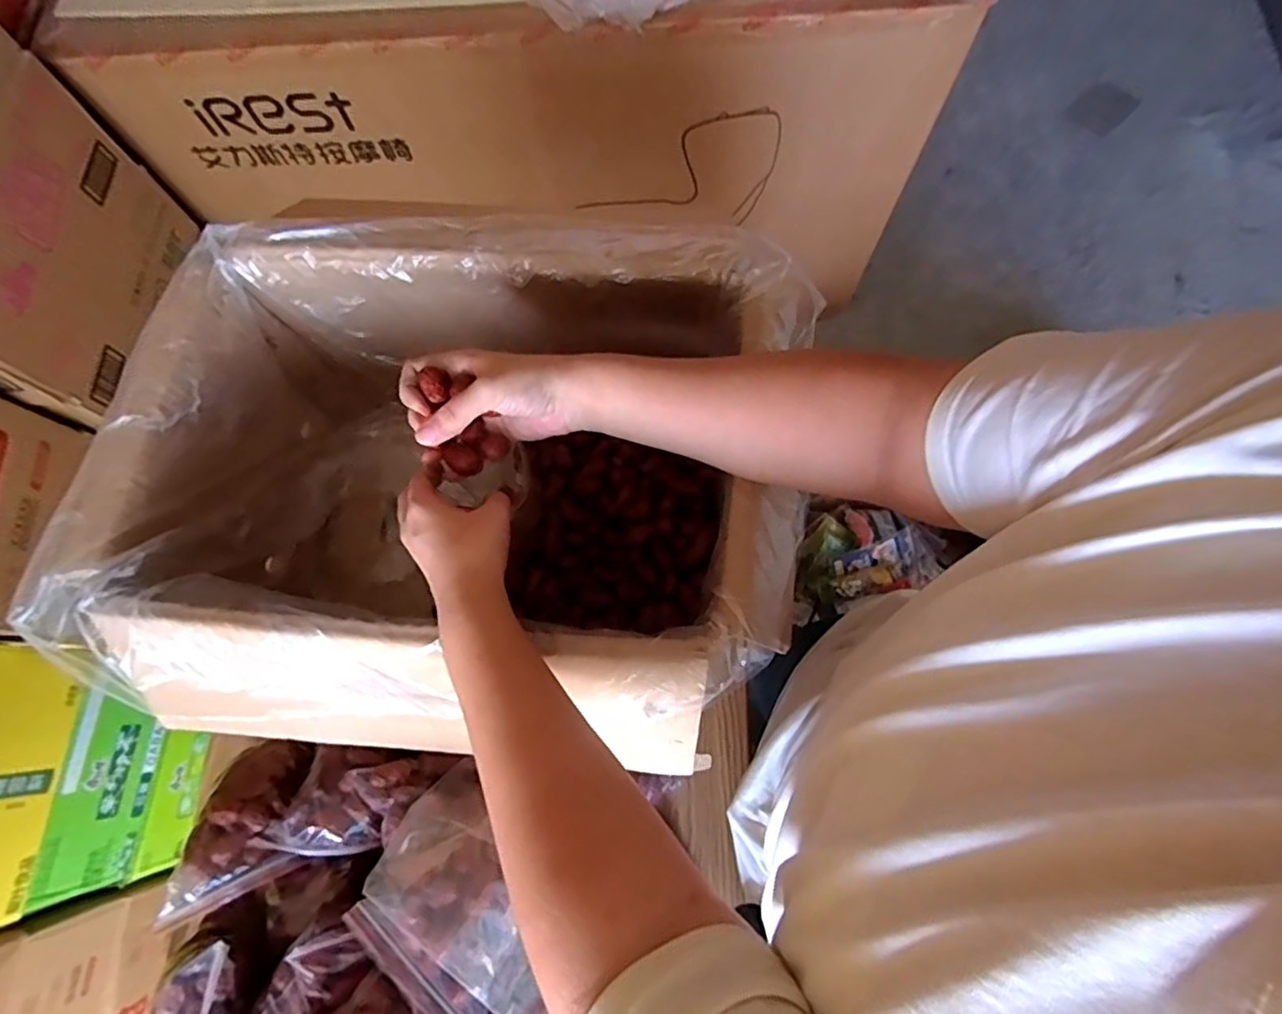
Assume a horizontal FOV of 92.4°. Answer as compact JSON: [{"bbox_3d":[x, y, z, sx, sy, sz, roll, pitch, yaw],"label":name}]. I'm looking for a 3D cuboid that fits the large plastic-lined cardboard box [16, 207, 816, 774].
[{"bbox_3d":[-0.138,-0.011,0.570,0.516,0.255,0.426,4,73,3],"label":"large plastic-lined cardboard box"}]

